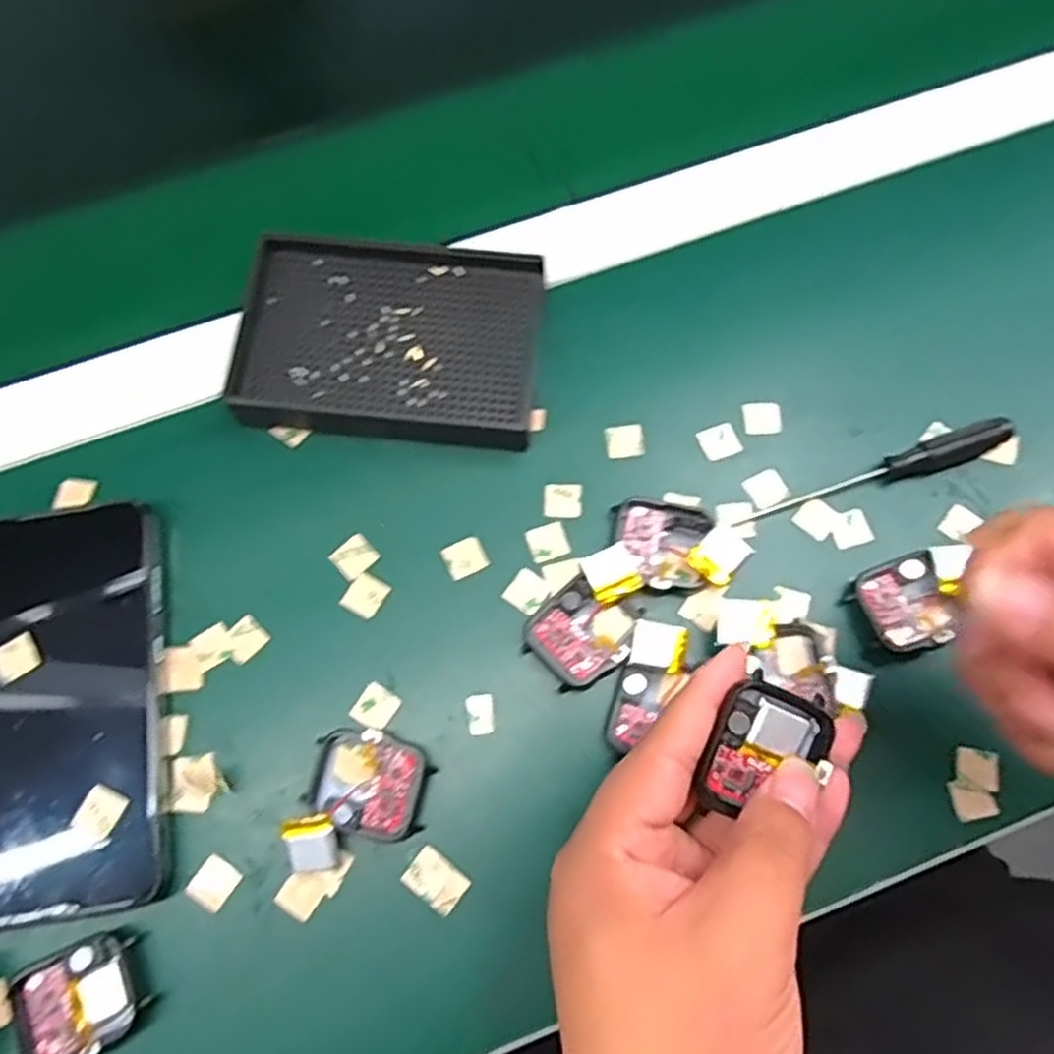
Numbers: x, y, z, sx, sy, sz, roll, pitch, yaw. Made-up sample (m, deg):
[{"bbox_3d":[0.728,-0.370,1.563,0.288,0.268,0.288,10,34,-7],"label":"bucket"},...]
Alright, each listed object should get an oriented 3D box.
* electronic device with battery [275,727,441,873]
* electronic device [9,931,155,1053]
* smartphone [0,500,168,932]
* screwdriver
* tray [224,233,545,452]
[{"bbox_3d":[-0.066,0.109,0.308,0.045,0.015,0.055,17,73,5],"label":"electronic device with battery"},{"bbox_3d":[-0.167,0.175,0.286,0.045,0.006,0.038,-25,74,-8],"label":"electronic device"},{"bbox_3d":[-0.189,0.072,0.316,0.077,0.016,0.159,-9,72,-3],"label":"smartphone"},{"bbox_3d":[0.157,-0.024,0.348,0.126,0.014,0.013,-17,73,-5],"label":"screwdriver"},{"bbox_3d":[-0.064,-0.086,0.365,0.135,0.027,0.093,6,72,2],"label":"tray"}]

